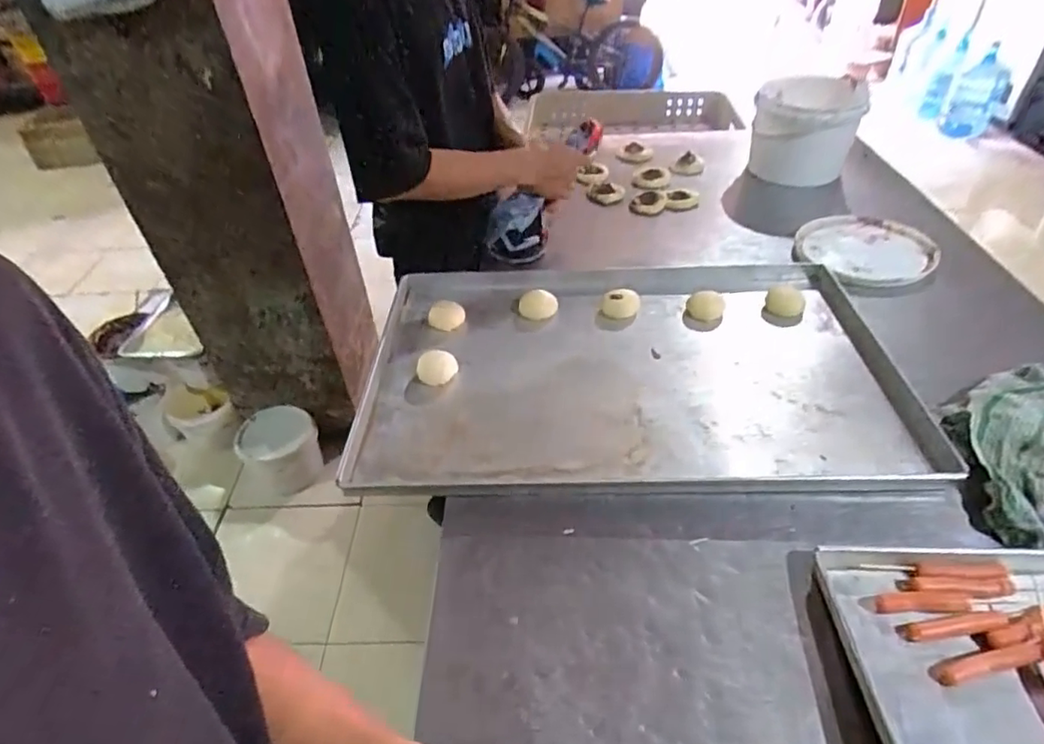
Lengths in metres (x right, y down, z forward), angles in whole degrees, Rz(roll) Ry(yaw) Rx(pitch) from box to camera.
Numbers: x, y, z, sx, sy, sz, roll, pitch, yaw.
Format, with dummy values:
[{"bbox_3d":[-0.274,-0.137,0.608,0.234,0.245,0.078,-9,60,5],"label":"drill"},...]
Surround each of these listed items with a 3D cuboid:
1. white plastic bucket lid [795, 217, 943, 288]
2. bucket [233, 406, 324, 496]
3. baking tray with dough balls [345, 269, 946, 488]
[{"bbox_3d":[0.611,-0.214,1.024,0.224,0.023,0.228,6,42,13],"label":"white plastic bucket lid"},{"bbox_3d":[-0.729,0.237,1.771,0.219,0.187,0.186,-27,48,-26],"label":"bucket"},{"bbox_3d":[0.141,-0.021,0.835,0.728,0.044,0.470,-2,40,4],"label":"baking tray with dough balls"}]

